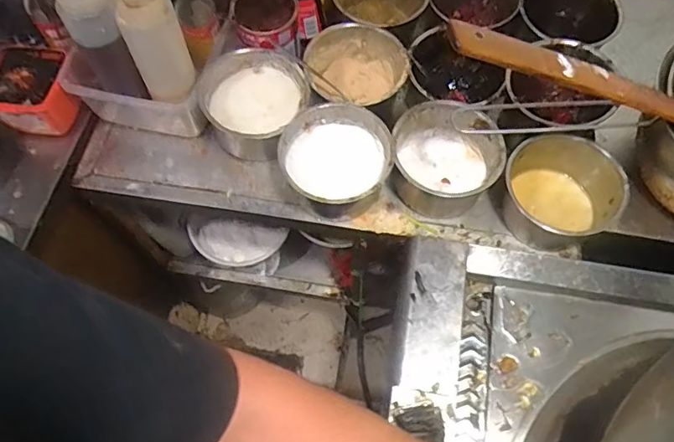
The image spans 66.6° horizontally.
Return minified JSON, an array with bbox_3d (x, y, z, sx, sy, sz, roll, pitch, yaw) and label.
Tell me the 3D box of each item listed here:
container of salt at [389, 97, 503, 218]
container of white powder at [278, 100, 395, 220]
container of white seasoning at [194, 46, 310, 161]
[{"bbox_3d":[0.155,-0.089,0.743,0.146,0.081,0.149,0,66,0],"label":"container of salt"},{"bbox_3d":[-0.002,-0.082,0.739,0.148,0.090,0.146,0,66,0],"label":"container of white powder"},{"bbox_3d":[-0.118,-0.167,0.767,0.146,0.101,0.146,0,66,0],"label":"container of white seasoning"}]

